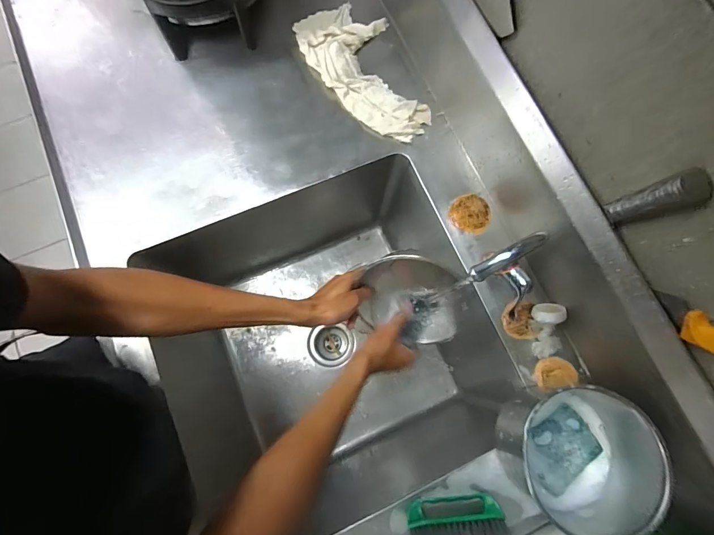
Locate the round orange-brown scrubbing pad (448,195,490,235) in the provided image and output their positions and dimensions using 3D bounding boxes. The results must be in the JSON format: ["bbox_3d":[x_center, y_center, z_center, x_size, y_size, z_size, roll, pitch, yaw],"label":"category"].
[{"bbox_3d":[0.197,-0.096,0.612,0.069,0.013,0.069,0,80,-2],"label":"round orange-brown scrubbing pad"}]

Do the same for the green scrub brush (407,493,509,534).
[{"bbox_3d":[0.137,0.349,0.477,0.131,0.042,0.058,-1,80,-3],"label":"green scrub brush"}]

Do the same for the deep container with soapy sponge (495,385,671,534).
[{"bbox_3d":[0.298,0.250,0.465,0.188,0.100,0.172,0,80,-2],"label":"deep container with soapy sponge"}]

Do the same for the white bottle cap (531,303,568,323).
[{"bbox_3d":[0.301,0.072,0.548,0.047,0.042,0.019,-14,116,16],"label":"white bottle cap"}]

